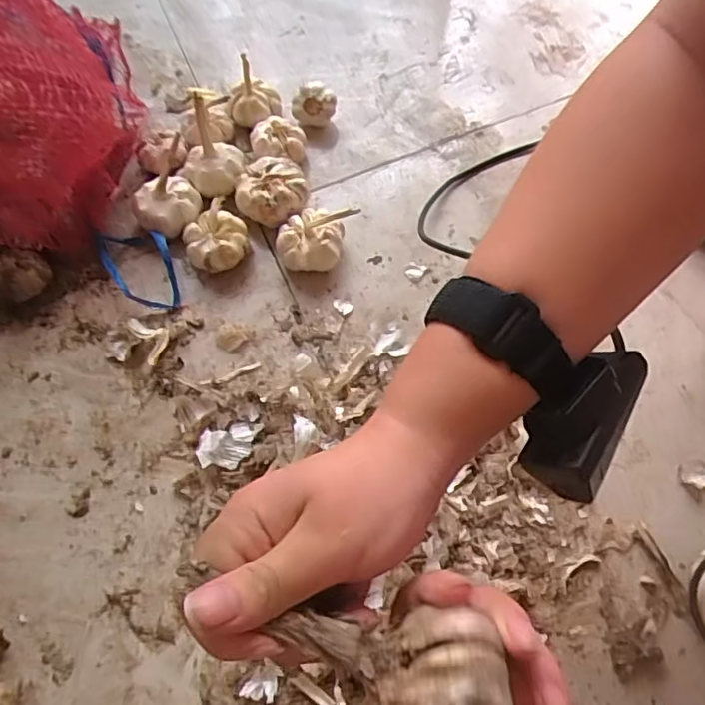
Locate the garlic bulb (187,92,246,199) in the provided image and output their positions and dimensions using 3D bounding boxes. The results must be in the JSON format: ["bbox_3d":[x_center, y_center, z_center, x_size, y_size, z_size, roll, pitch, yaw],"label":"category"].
[{"bbox_3d":[-0.127,-0.181,0.542,0.050,0.054,0.081,-16,68,-7],"label":"garlic bulb"}]

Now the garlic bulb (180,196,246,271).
[{"bbox_3d":[-0.117,-0.096,0.511,0.051,0.042,0.049,-9,67,-4],"label":"garlic bulb"}]

